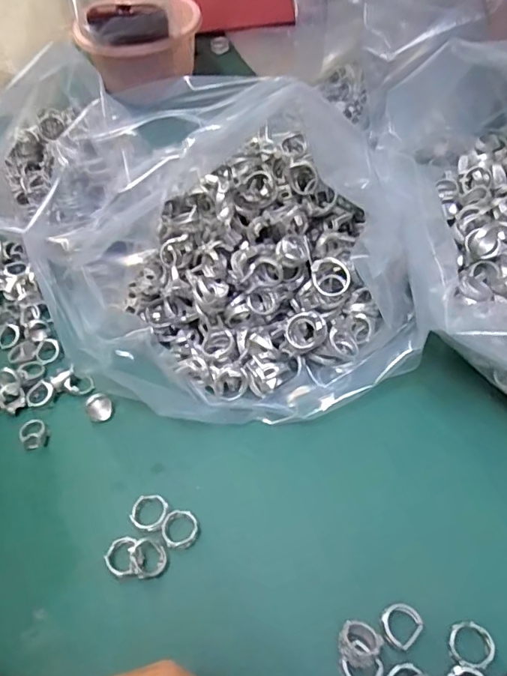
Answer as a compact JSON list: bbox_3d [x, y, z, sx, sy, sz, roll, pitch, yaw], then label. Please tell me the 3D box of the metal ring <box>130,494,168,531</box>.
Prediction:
[{"bbox_3d":[-0.070,0.118,0.364,0.023,0.007,0.024,-3,54,4],"label":"metal ring"}]

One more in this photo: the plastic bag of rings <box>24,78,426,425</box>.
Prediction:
[{"bbox_3d":[-0.022,-0.061,0.418,0.255,0.130,0.267,-29,57,-15],"label":"plastic bag of rings"}]

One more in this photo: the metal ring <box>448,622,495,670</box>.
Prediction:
[{"bbox_3d":[0.123,0.174,0.306,0.023,0.004,0.023,-3,54,4],"label":"metal ring"}]

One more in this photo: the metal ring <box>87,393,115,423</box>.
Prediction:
[{"bbox_3d":[-0.117,0.054,0.413,0.020,0.020,0.014,-33,58,-17],"label":"metal ring"}]

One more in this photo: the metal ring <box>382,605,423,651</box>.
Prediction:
[{"bbox_3d":[0.087,0.167,0.316,0.023,0.006,0.021,-3,54,4],"label":"metal ring"}]

